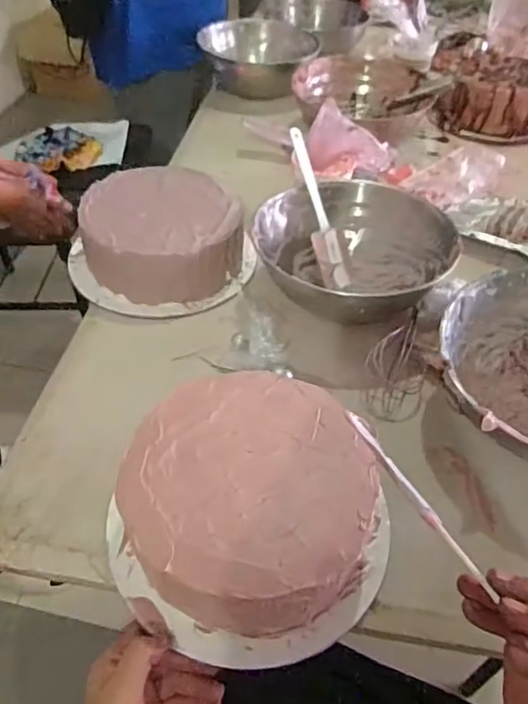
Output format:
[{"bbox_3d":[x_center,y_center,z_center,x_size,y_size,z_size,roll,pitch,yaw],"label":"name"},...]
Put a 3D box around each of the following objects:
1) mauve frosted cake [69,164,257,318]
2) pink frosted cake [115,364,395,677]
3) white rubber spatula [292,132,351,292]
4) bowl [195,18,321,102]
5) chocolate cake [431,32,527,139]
[{"bbox_3d":[-0.125,-0.147,0.736,0.214,0.091,0.202,7,46,5],"label":"mauve frosted cake"},{"bbox_3d":[-0.014,0.130,0.468,0.202,0.087,0.211,1,46,-1],"label":"pink frosted cake"},{"bbox_3d":[0.071,-0.190,0.746,0.033,0.015,0.218,-13,86,-14],"label":"white rubber spatula"},{"bbox_3d":[-0.017,-0.591,1.137,0.229,0.077,0.229,1,46,-1],"label":"bowl"},{"bbox_3d":[0.428,-0.488,1.056,0.189,0.098,0.210,-5,47,-6],"label":"chocolate cake"}]

